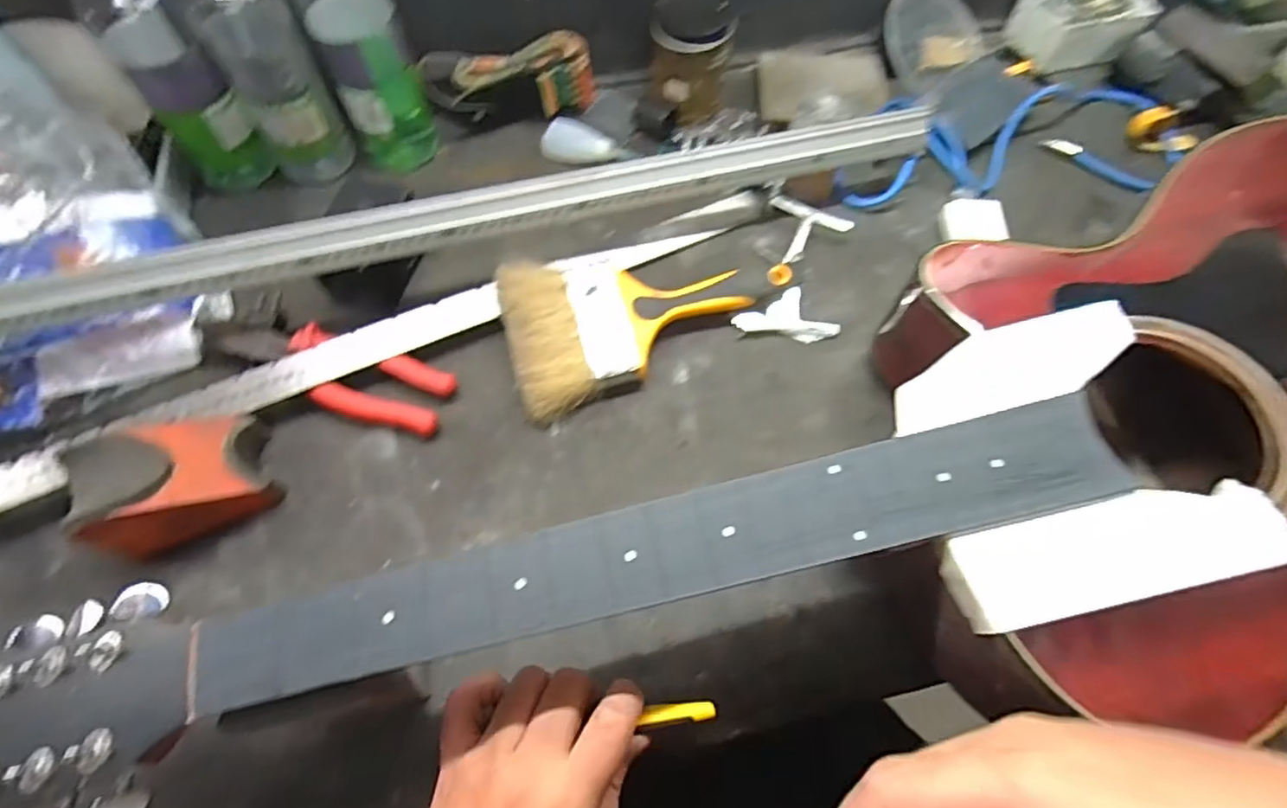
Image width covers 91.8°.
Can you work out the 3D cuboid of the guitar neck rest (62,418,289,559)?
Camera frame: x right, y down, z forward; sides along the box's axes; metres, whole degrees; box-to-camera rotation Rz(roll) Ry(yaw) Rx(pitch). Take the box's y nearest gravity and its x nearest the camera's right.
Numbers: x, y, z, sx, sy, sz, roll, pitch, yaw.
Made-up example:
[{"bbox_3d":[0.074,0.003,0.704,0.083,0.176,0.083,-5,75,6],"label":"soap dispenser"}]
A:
[{"bbox_3d":[-0.303,0.050,0.407,0.094,0.061,0.069,-25,66,-12],"label":"guitar neck rest"}]

